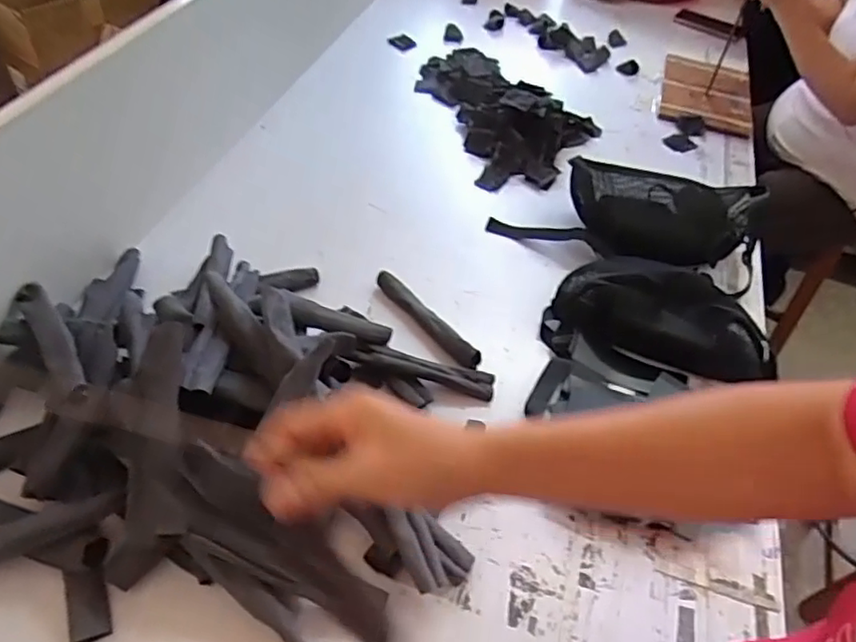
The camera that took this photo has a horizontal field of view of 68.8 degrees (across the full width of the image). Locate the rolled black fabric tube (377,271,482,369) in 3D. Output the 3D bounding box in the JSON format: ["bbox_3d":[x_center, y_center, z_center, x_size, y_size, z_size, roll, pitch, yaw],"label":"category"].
[{"bbox_3d":[-0.002,-0.002,0.814,0.183,0.029,0.027,38,54,24],"label":"rolled black fabric tube"}]

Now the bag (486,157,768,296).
[{"bbox_3d":[0.297,-0.153,0.943,0.392,0.089,0.162,10,48,2],"label":"bag"}]

